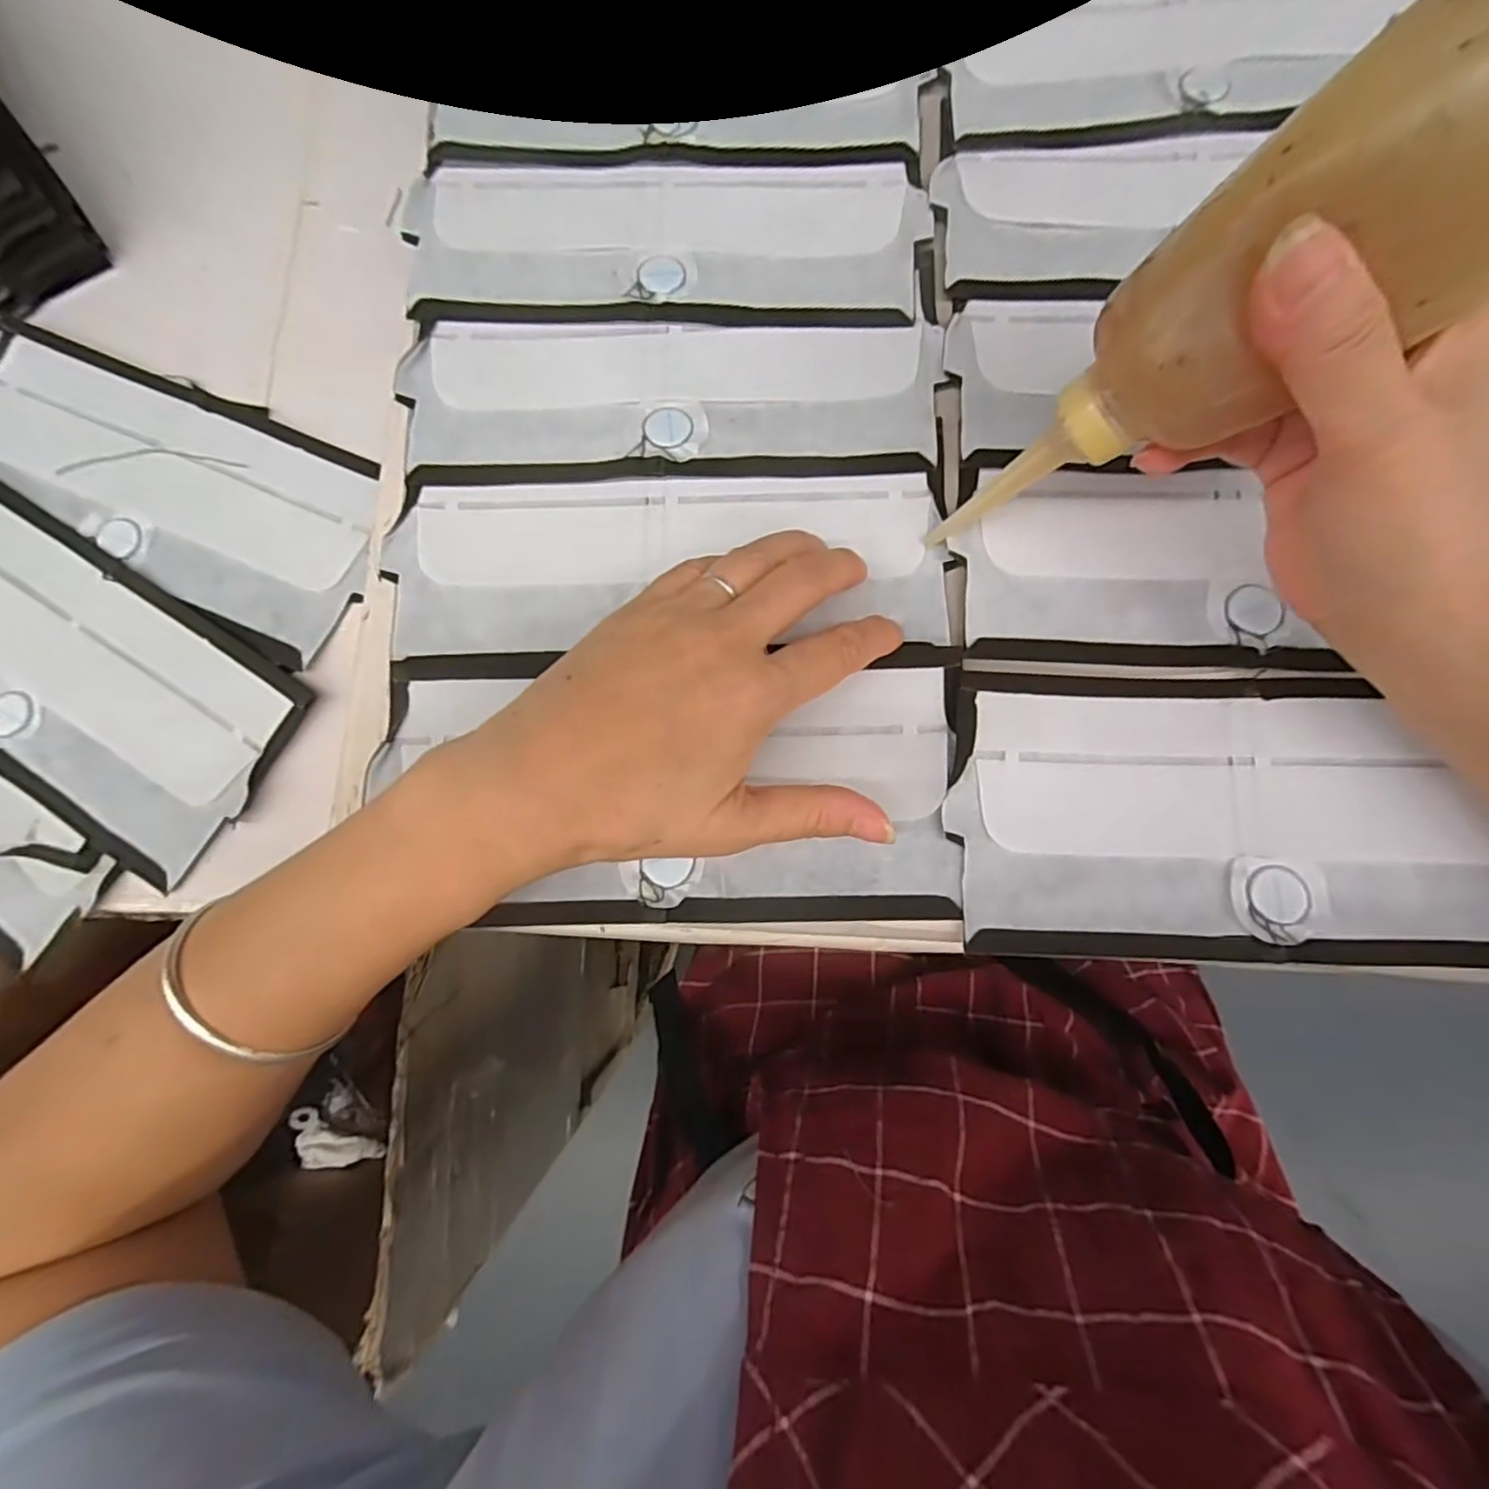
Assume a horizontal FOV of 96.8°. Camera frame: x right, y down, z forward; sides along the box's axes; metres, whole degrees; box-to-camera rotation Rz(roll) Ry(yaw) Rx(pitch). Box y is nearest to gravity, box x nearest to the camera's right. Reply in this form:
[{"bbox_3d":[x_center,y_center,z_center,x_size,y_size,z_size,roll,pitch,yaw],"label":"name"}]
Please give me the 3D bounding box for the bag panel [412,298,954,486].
[{"bbox_3d":[-0.033,-0.159,0.294,0.233,0.007,0.085,0,82,4],"label":"bag panel"}]

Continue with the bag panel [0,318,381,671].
[{"bbox_3d":[-0.294,-0.133,0.329,0.234,0.007,0.104,25,79,2],"label":"bag panel"}]

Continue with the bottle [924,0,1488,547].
[{"bbox_3d":[0.132,-0.119,0.208,0.046,0.166,0.055,-13,79,-33],"label":"bottle"}]

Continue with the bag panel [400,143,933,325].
[{"bbox_3d":[-0.037,-0.239,0.305,0.231,0.009,0.090,1,82,4],"label":"bag panel"}]

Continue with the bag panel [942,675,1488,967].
[{"bbox_3d":[0.192,0.028,0.255,0.215,0.007,0.107,1,82,4],"label":"bag panel"}]

